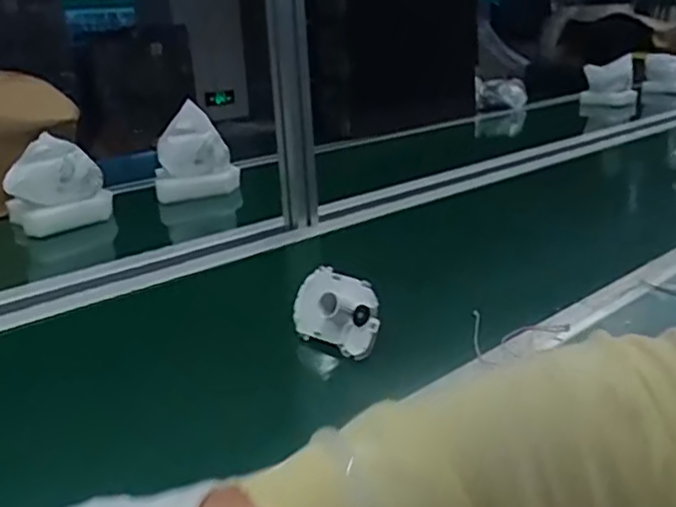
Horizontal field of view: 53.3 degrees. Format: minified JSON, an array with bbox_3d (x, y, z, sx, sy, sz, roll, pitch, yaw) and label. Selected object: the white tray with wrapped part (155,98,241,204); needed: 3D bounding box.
[{"bbox_3d":[-0.252,-0.177,1.187,0.141,0.151,0.056,-7,20,-12],"label":"white tray with wrapped part"}]

